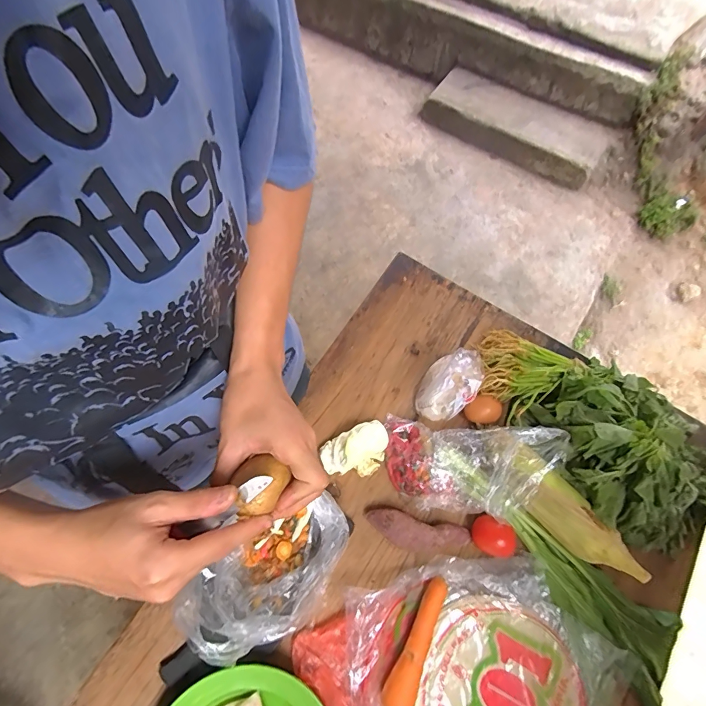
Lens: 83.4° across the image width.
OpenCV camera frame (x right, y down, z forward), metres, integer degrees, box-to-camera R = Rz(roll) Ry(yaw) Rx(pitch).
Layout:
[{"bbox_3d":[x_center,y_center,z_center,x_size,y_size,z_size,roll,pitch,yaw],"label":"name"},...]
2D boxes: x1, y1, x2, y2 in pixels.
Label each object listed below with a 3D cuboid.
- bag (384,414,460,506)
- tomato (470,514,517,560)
[{"bbox_3d":[0.081,0.146,0.540,0.067,0.039,0.132,-23,69,-11],"label":"bag"},{"bbox_3d":[0.182,0.239,0.511,0.055,0.037,0.039,30,69,12],"label":"tomato"}]

